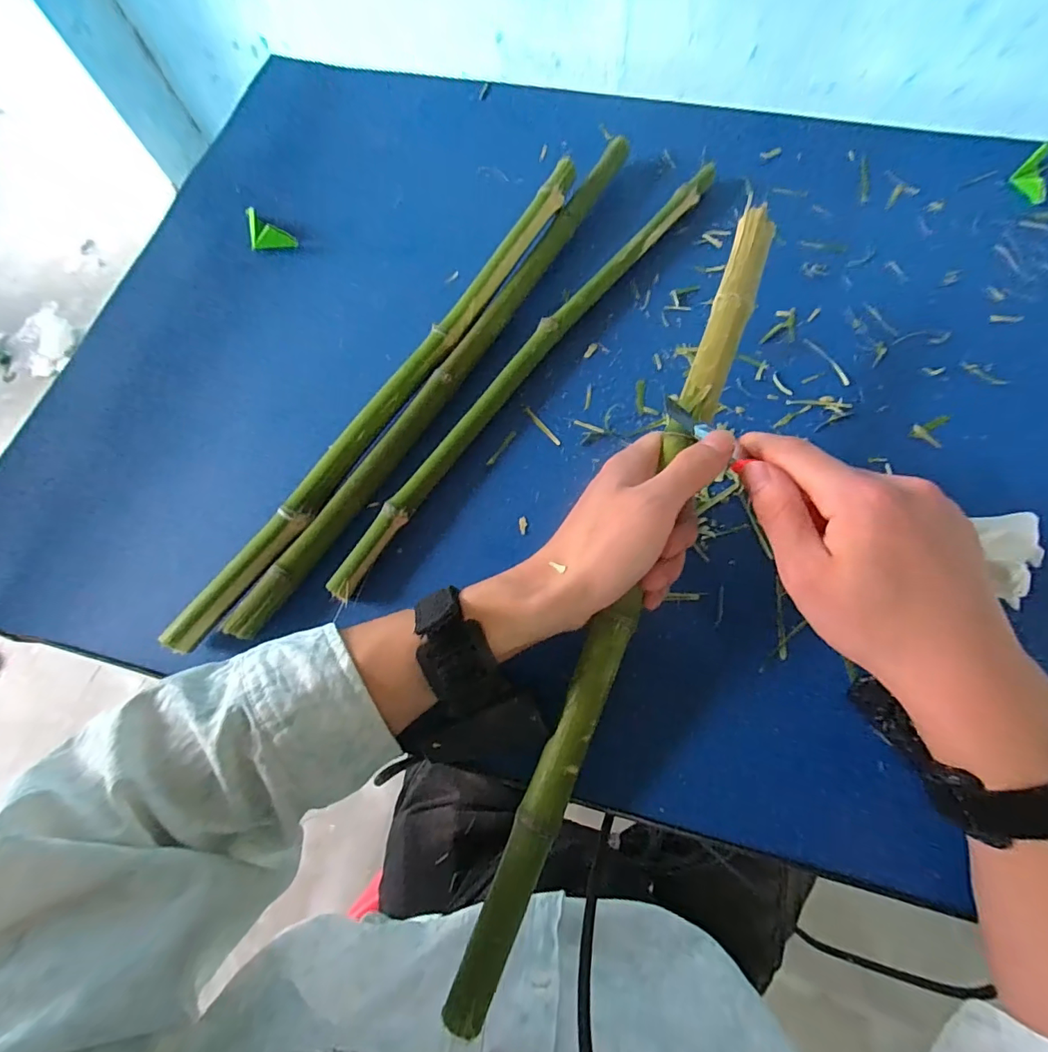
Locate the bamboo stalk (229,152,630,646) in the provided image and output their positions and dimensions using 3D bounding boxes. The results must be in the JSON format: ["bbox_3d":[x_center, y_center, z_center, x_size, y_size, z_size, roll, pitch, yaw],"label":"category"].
[{"bbox_3d":[-0.048,-0.134,0.371,0.020,0.022,0.500,30,75,12],"label":"bamboo stalk"}]

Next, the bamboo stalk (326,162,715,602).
[{"bbox_3d":[0.011,-0.134,0.372,0.029,0.018,0.458,36,77,13],"label":"bamboo stalk"}]

